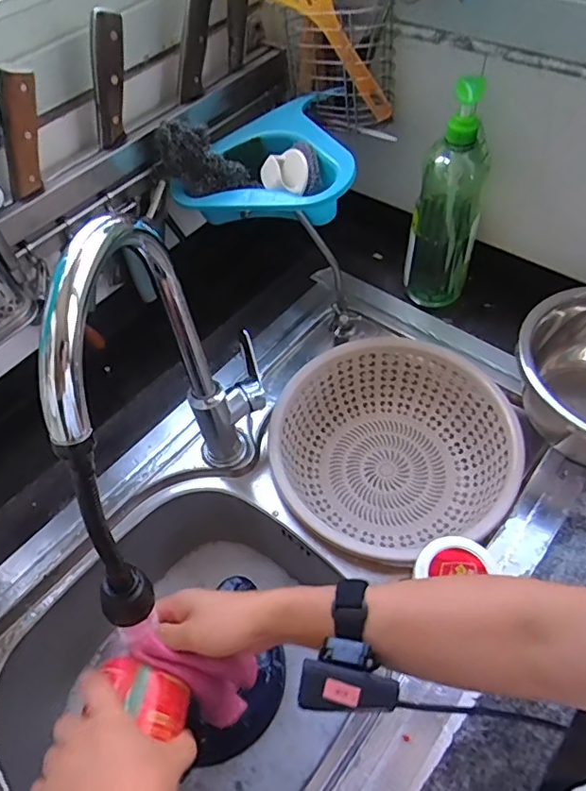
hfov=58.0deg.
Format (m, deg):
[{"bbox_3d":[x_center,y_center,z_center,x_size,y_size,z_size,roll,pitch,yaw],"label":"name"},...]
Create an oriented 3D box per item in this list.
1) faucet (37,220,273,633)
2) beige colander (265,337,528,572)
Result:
[{"bbox_3d":[-0.095,0.034,0.458,0.066,0.380,0.295,1,55,5],"label":"faucet"},{"bbox_3d":[0.125,0.074,0.687,0.298,0.106,0.278,-2,54,3],"label":"beige colander"}]

